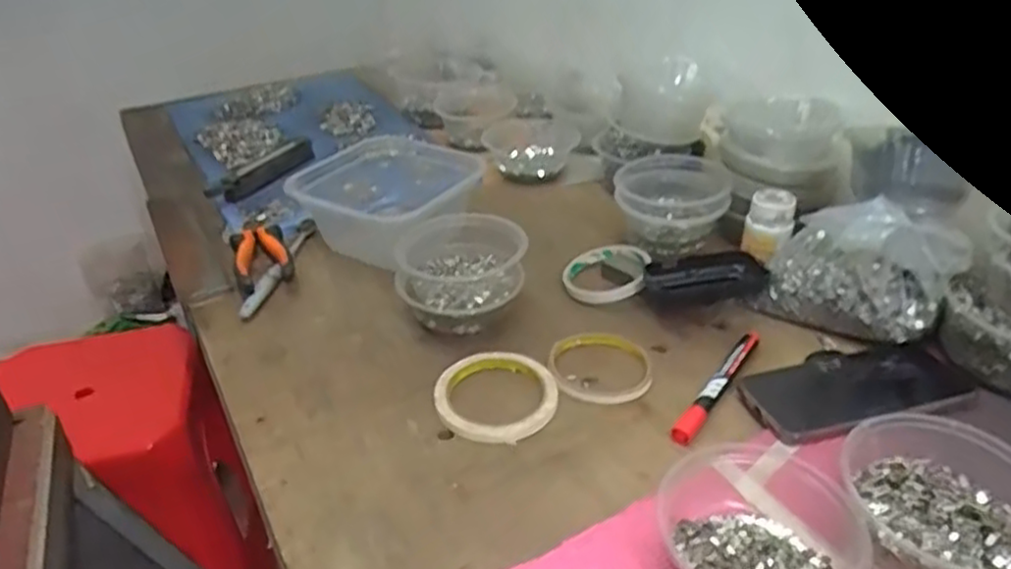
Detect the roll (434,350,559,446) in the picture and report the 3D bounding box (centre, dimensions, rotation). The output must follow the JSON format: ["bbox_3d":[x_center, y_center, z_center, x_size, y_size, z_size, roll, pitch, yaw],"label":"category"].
[{"bbox_3d":[-0.007,0.087,0.584,0.096,0.009,0.105,-3,33,2],"label":"roll"}]

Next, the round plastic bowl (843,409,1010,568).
[{"bbox_3d":[0.258,0.137,0.429,0.107,0.059,0.108,-3,33,2],"label":"round plastic bowl"}]

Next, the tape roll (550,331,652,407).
[{"bbox_3d":[0.080,0.068,0.612,0.084,0.009,0.091,-3,33,2],"label":"tape roll"}]

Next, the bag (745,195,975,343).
[{"bbox_3d":[0.300,-0.016,0.612,0.145,0.114,0.067,26,43,37],"label":"bag"}]

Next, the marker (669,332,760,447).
[{"bbox_3d":[0.173,0.079,0.582,0.015,0.011,0.153,20,40,32],"label":"marker"}]

